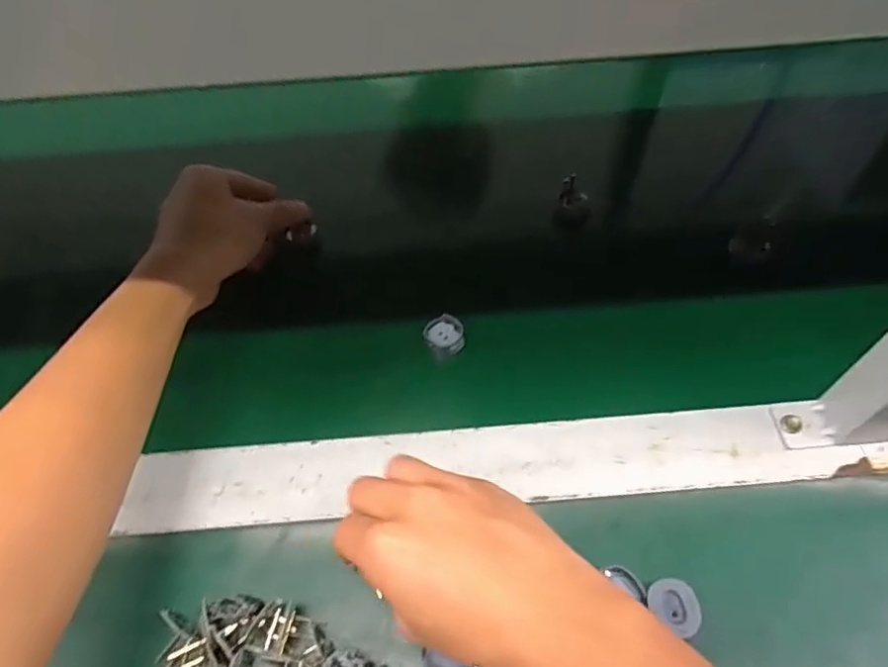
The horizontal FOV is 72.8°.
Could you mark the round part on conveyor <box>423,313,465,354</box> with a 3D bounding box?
[{"bbox_3d":[0.001,0.001,0.422,0.025,0.008,0.029,-31,60,-16],"label":"round part on conveyor"}]

